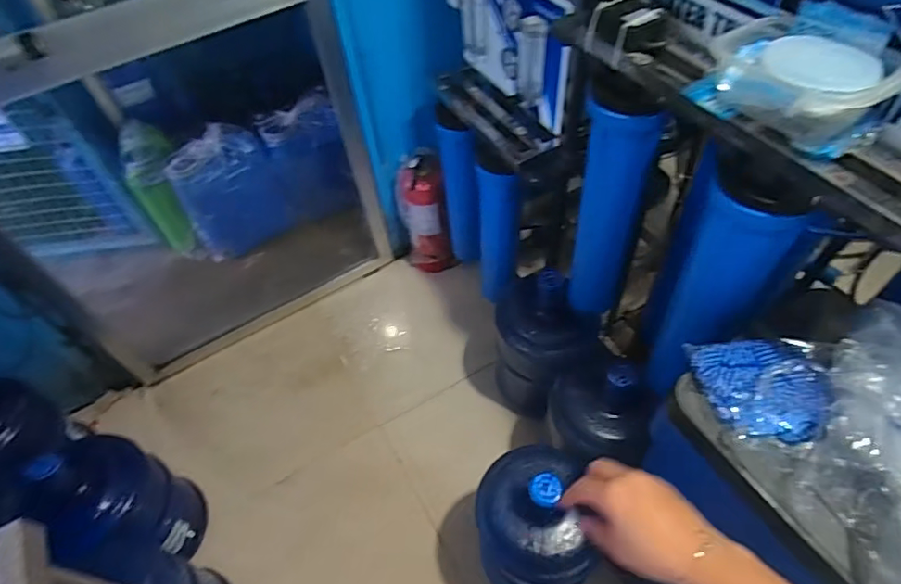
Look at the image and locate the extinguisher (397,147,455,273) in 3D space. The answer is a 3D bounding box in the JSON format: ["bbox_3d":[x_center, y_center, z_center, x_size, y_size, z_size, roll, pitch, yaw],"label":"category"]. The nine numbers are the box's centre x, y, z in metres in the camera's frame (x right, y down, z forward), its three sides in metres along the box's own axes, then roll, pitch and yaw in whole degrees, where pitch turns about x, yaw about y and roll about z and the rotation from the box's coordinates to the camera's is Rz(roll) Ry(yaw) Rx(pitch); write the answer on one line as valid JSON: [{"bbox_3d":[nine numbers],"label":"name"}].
[{"bbox_3d":[-0.085,-0.227,1.593,0.136,0.423,0.128,-14,53,-5],"label":"extinguisher"}]

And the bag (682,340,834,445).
[{"bbox_3d":[0.366,0.106,0.620,0.124,0.050,0.132,1,53,7],"label":"bag"}]

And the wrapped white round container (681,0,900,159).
[{"bbox_3d":[0.373,-0.234,0.562,0.113,0.087,0.181,-31,56,-17],"label":"wrapped white round container"}]

